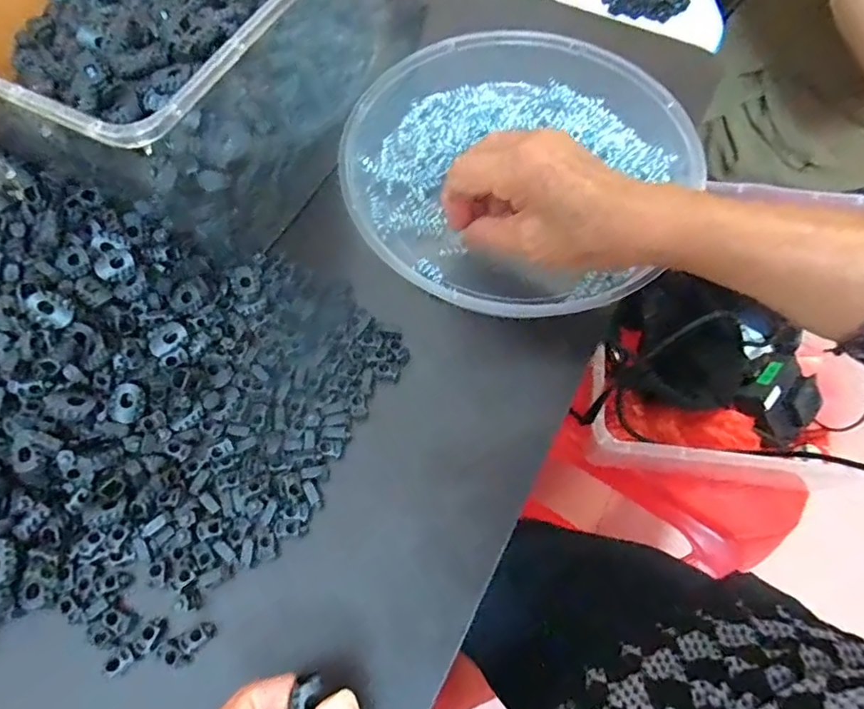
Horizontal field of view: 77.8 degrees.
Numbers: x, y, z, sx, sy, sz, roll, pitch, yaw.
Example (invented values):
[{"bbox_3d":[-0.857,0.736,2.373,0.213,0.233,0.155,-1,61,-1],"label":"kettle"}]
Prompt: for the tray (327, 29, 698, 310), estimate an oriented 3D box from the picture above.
[{"bbox_3d":[0.058,-0.127,0.367,0.231,0.035,0.225,0,69,1],"label":"tray"}]

